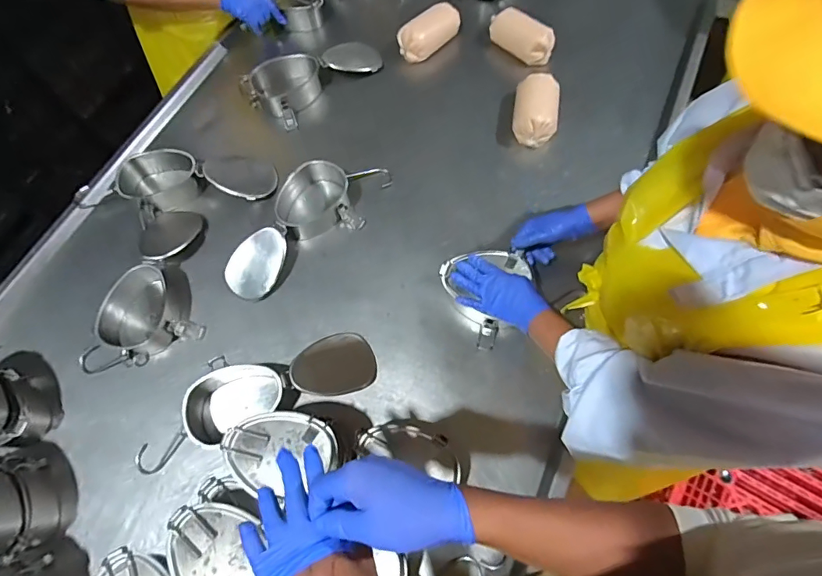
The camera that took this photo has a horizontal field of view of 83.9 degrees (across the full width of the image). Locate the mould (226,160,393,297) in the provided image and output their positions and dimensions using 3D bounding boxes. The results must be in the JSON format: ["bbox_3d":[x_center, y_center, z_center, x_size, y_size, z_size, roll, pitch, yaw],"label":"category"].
[{"bbox_3d":[-0.220,-0.152,0.935,0.389,0.067,0.166,-38,71,-13],"label":"mould"}]

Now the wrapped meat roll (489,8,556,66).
[{"bbox_3d":[0.264,-0.608,1.101,0.169,0.075,0.070,41,74,18],"label":"wrapped meat roll"}]

